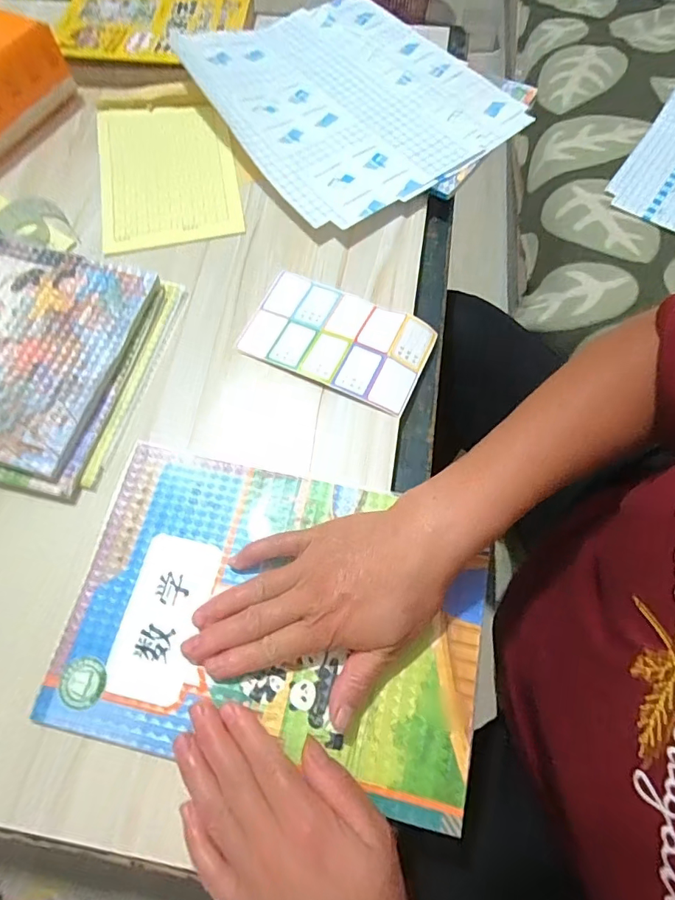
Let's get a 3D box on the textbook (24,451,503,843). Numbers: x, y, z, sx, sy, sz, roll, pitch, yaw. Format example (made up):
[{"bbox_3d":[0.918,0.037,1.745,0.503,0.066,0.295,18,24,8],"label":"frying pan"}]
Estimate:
[{"bbox_3d":[-0.039,0.103,0.301,0.258,0.005,0.181,11,69,5],"label":"textbook"}]

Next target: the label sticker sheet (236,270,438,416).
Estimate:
[{"bbox_3d":[0.000,-0.093,0.384,0.145,0.010,0.090,25,71,10],"label":"label sticker sheet"}]

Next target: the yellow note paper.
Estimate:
[{"bbox_3d":[-0.165,-0.285,0.459,0.135,0.013,0.198,-11,71,-5],"label":"yellow note paper"}]

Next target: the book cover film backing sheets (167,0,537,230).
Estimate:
[{"bbox_3d":[0.011,-0.368,0.472,0.275,0.030,0.305,-38,73,-13],"label":"book cover film backing sheets"}]

